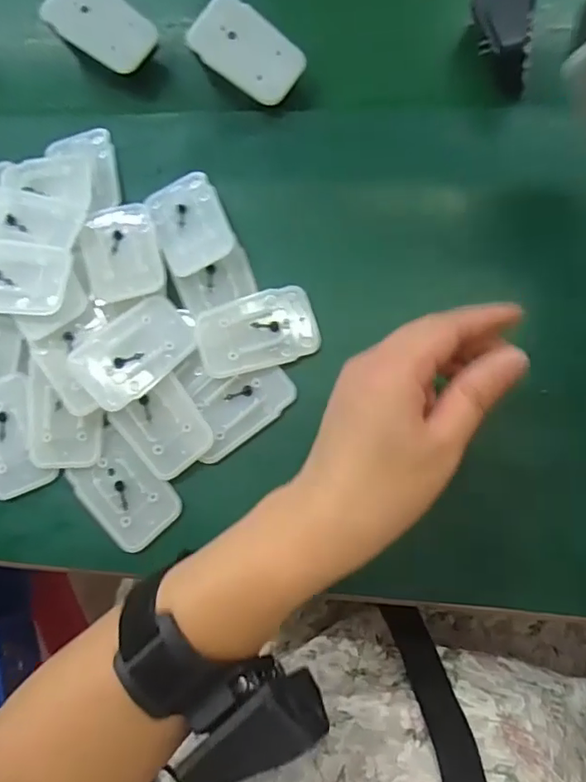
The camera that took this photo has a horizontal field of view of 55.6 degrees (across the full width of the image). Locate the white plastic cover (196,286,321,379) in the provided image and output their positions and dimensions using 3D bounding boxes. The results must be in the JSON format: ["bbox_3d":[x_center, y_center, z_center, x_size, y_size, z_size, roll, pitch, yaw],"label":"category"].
[{"bbox_3d":[-0.021,-0.035,0.329,0.069,0.007,0.043,-18,77,1],"label":"white plastic cover"}]

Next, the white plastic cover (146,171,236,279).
[{"bbox_3d":[-0.064,-0.104,0.343,0.043,0.009,0.060,-26,77,0],"label":"white plastic cover"}]

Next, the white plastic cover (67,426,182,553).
[{"bbox_3d":[-0.099,0.059,0.323,0.043,0.006,0.064,-44,78,-5],"label":"white plastic cover"}]

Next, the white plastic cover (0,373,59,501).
[{"bbox_3d":[-0.171,0.027,0.331,0.043,0.006,0.069,-18,77,1],"label":"white plastic cover"}]

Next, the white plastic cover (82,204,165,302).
[{"bbox_3d":[-0.104,-0.085,0.337,0.043,0.007,0.065,-11,73,-11],"label":"white plastic cover"}]

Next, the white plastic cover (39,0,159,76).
[{"bbox_3d":[-0.125,-0.239,0.362,0.066,0.006,0.044,33,82,-14],"label":"white plastic cover"}]

